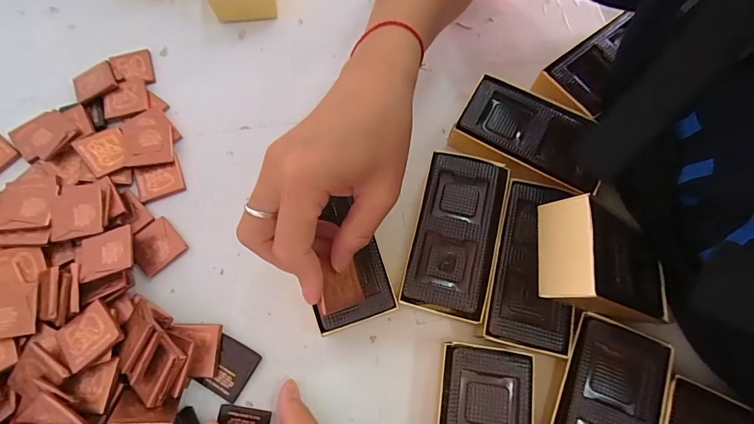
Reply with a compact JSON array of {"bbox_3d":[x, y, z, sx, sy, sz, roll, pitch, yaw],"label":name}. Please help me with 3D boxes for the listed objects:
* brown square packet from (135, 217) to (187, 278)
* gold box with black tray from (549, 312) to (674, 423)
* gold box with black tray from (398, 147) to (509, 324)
[{"bbox_3d":[-0.165,0.024,0.284,0.033,0.005,0.036,-40,77,-13],"label":"brown square packet"},{"bbox_3d":[0.141,0.129,0.245,0.061,0.033,0.111,23,73,6],"label":"gold box with black tray"},{"bbox_3d":[0.055,0.018,0.280,0.056,0.034,0.113,15,72,4],"label":"gold box with black tray"}]

